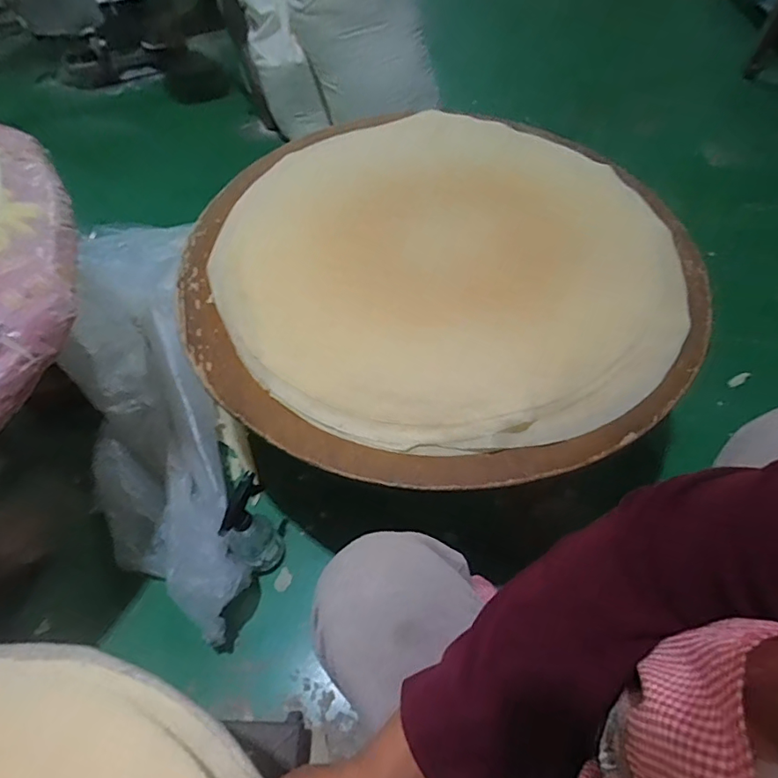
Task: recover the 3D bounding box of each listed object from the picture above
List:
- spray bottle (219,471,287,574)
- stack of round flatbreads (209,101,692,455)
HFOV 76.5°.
[{"bbox_3d":[-0.203,0.219,0.759,0.064,0.198,0.092,34,60,20],"label":"spray bottle"},{"bbox_3d":[0.088,-0.197,0.747,0.655,0.083,0.648,-18,57,-14],"label":"stack of round flatbreads"}]

